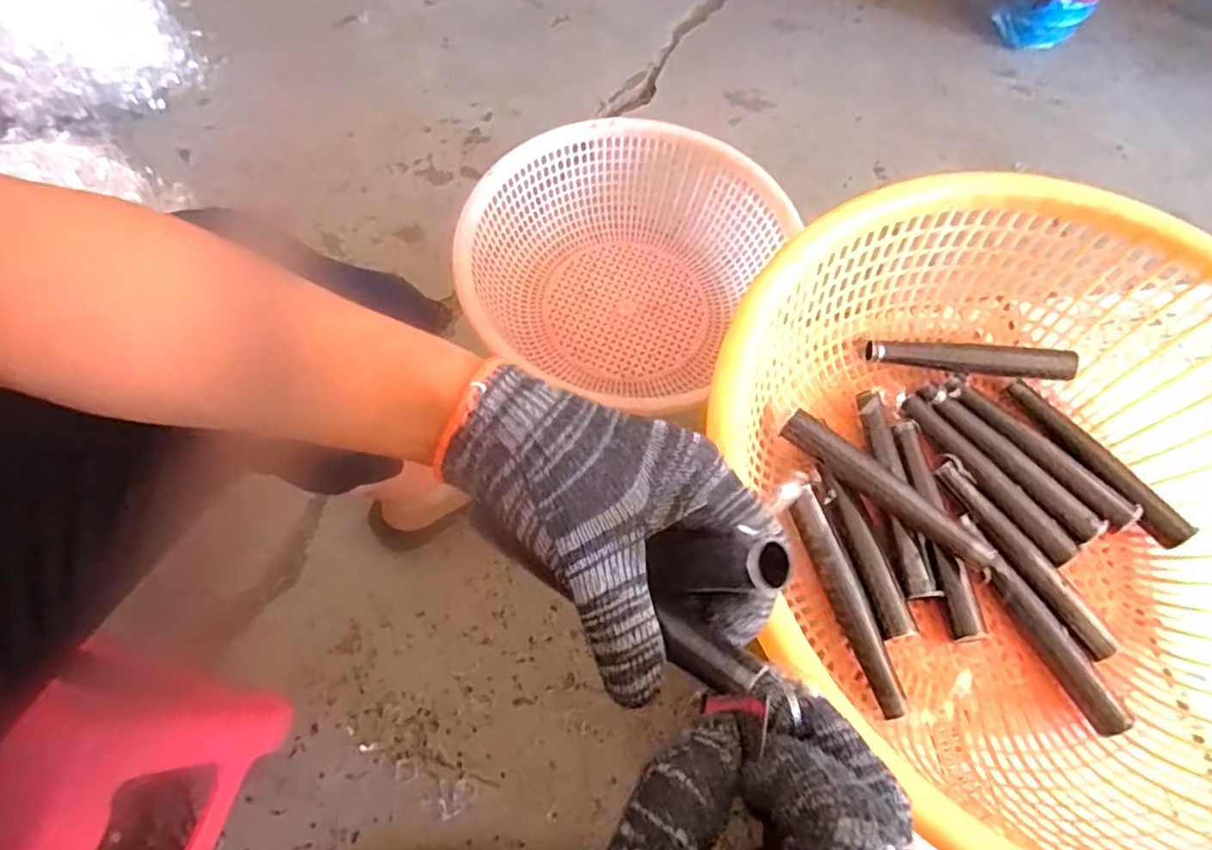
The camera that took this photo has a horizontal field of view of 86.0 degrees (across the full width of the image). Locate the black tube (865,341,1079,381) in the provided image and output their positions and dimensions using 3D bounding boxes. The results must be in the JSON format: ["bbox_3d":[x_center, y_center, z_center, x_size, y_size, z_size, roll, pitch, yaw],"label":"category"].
[{"bbox_3d":[0.274,-0.049,0.488,0.150,0.017,0.021,4,66,-1],"label":"black tube"}]

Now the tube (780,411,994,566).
[{"bbox_3d":[0.183,0.041,0.430,0.146,0.020,0.021,38,69,12],"label":"tube"}]

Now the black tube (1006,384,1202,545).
[{"bbox_3d":[0.352,0.025,0.467,0.022,0.019,0.147,-31,72,-16],"label":"black tube"}]

